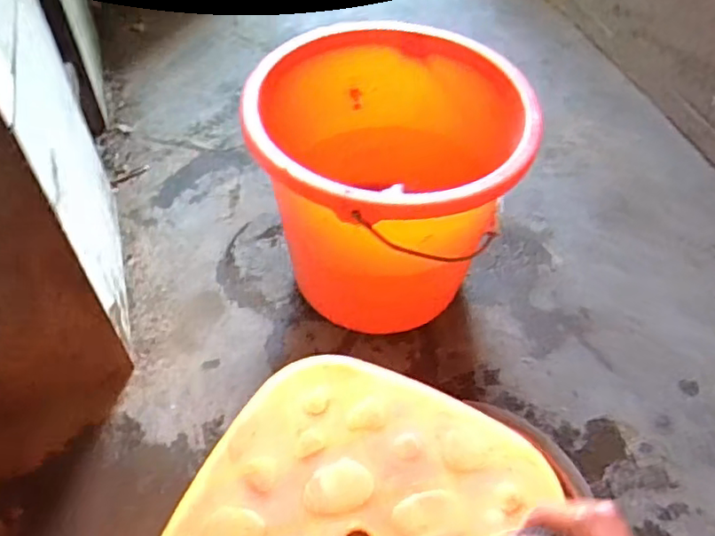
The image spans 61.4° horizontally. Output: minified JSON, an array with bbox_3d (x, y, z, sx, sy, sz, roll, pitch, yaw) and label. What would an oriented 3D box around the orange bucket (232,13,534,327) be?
[{"bbox_3d":[0.038,-0.115,0.786,0.318,0.274,0.328,1,52,-2],"label":"orange bucket"}]

